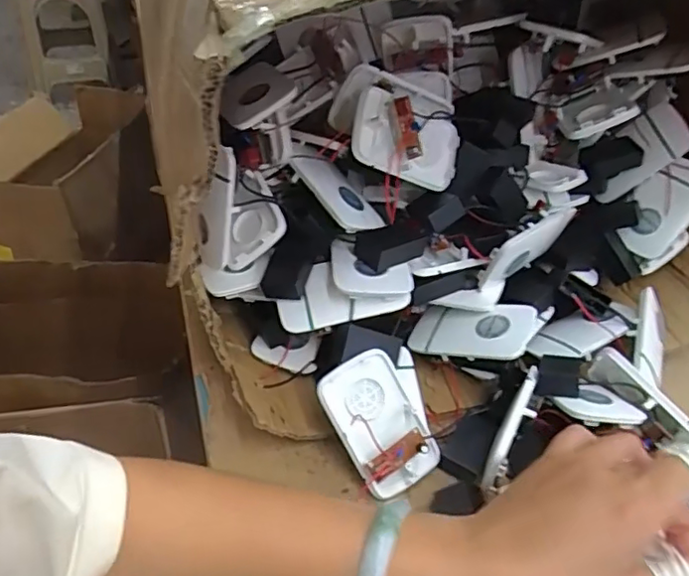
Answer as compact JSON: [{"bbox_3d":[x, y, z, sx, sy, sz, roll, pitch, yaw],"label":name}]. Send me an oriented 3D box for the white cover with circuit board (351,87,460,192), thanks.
[{"bbox_3d":[0.053,-0.110,0.450,0.099,0.055,0.018,11,-2,-35],"label":"white cover with circuit board"}]

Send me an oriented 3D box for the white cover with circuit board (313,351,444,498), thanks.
[{"bbox_3d":[0.025,0.095,0.414,0.059,0.014,0.095,-24,84,-20],"label":"white cover with circuit board"}]

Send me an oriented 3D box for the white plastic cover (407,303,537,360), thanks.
[{"bbox_3d":[0.100,0.034,0.474,0.098,0.014,0.055,-4,43,33],"label":"white plastic cover"}]

